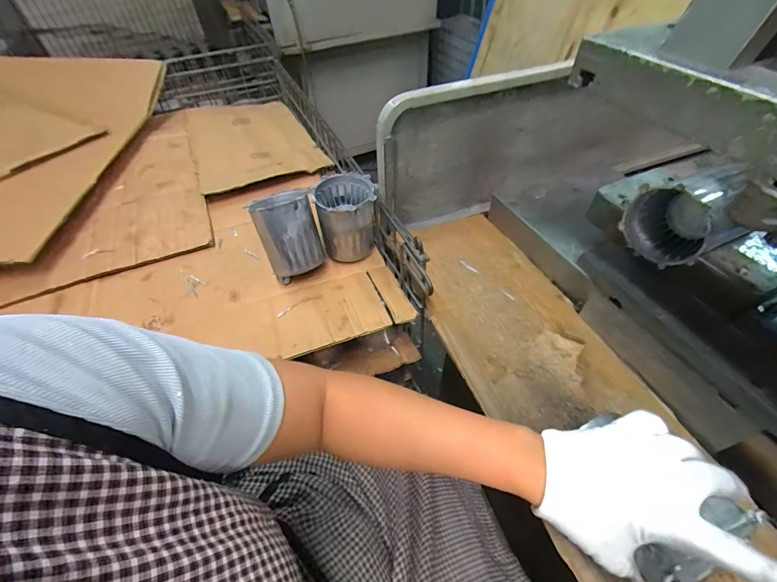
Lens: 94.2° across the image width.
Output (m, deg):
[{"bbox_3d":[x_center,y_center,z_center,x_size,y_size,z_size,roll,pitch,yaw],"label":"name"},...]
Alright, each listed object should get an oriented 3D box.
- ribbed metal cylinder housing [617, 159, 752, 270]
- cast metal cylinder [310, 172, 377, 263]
[{"bbox_3d":[0.348,-0.087,0.422,0.078,0.093,0.095,-20,51,-14],"label":"ribbed metal cylinder housing"},{"bbox_3d":[-0.066,-0.115,0.596,0.090,0.123,0.094,-4,49,-1],"label":"cast metal cylinder"}]

